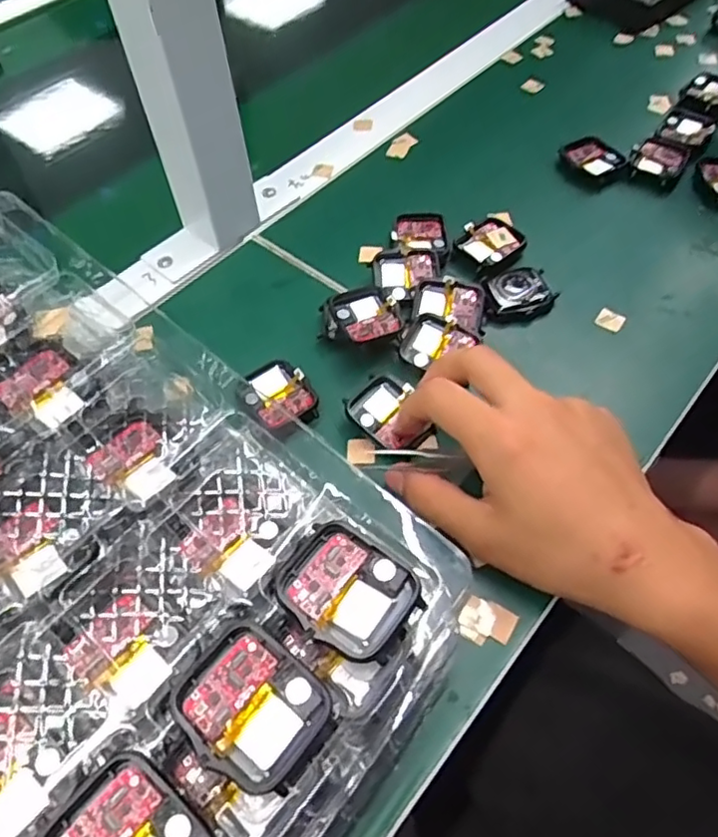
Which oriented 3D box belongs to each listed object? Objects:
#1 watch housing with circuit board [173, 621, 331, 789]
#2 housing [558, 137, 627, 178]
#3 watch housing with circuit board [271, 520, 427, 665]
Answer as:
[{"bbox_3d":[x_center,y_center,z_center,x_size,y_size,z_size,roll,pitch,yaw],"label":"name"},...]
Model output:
[{"bbox_3d":[-0.033,0.089,0.194,0.043,0.010,0.037,36,64,23],"label":"watch housing with circuit board"},{"bbox_3d":[0.175,-0.198,0.466,0.036,0.008,0.042,-30,60,-17],"label":"housing"},{"bbox_3d":[-0.005,0.059,0.215,0.047,0.008,0.036,30,62,20],"label":"watch housing with circuit board"}]

